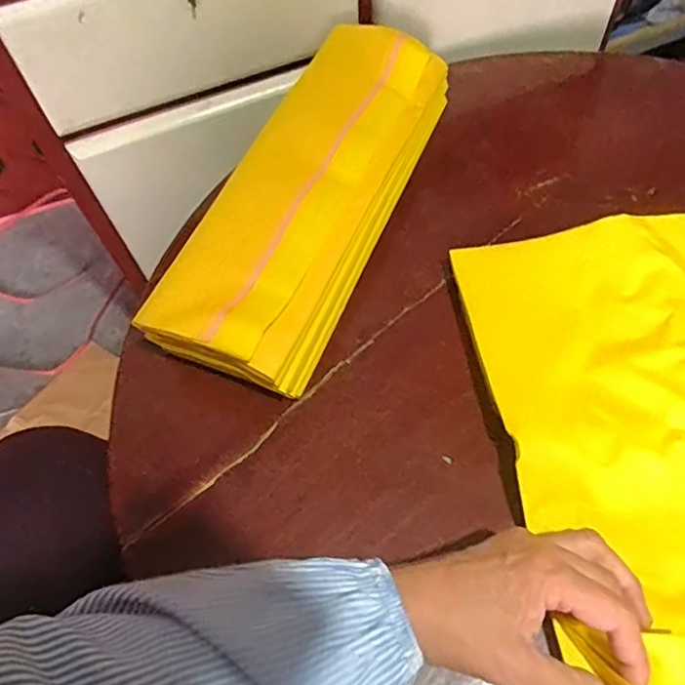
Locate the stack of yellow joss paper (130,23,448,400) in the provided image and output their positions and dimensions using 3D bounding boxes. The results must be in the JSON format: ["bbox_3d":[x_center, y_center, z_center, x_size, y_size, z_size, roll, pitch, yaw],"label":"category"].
[{"bbox_3d":[-0.023,-0.126,0.486,0.118,0.074,0.360,20,65,14],"label":"stack of yellow joss paper"}]

